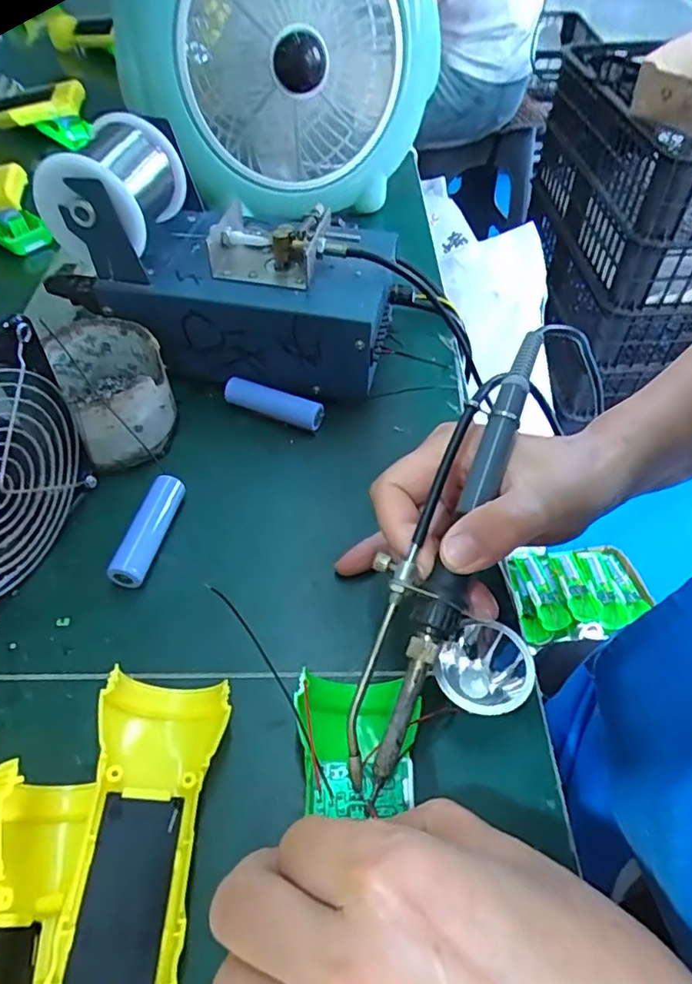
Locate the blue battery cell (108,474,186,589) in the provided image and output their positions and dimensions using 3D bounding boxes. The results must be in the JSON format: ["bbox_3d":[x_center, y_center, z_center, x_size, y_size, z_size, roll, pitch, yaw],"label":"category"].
[{"bbox_3d":[-0.107,0.021,0.325,0.016,0.020,0.066,10,50,5],"label":"blue battery cell"}]

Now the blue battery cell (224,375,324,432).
[{"bbox_3d":[-0.046,-0.059,0.393,0.066,0.023,0.017,18,51,12],"label":"blue battery cell"}]

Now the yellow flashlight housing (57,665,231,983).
[{"bbox_3d":[-0.077,0.144,0.213,0.048,0.030,0.169,1,49,-3],"label":"yellow flashlight housing"}]

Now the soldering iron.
[{"bbox_3d":[0.042,0.018,0.255,0.031,0.024,0.197,19,73,12],"label":"soldering iron"}]

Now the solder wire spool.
[{"bbox_3d":[-0.141,-0.184,0.359,0.062,0.062,0.072,8,50,8],"label":"solder wire spool"}]

